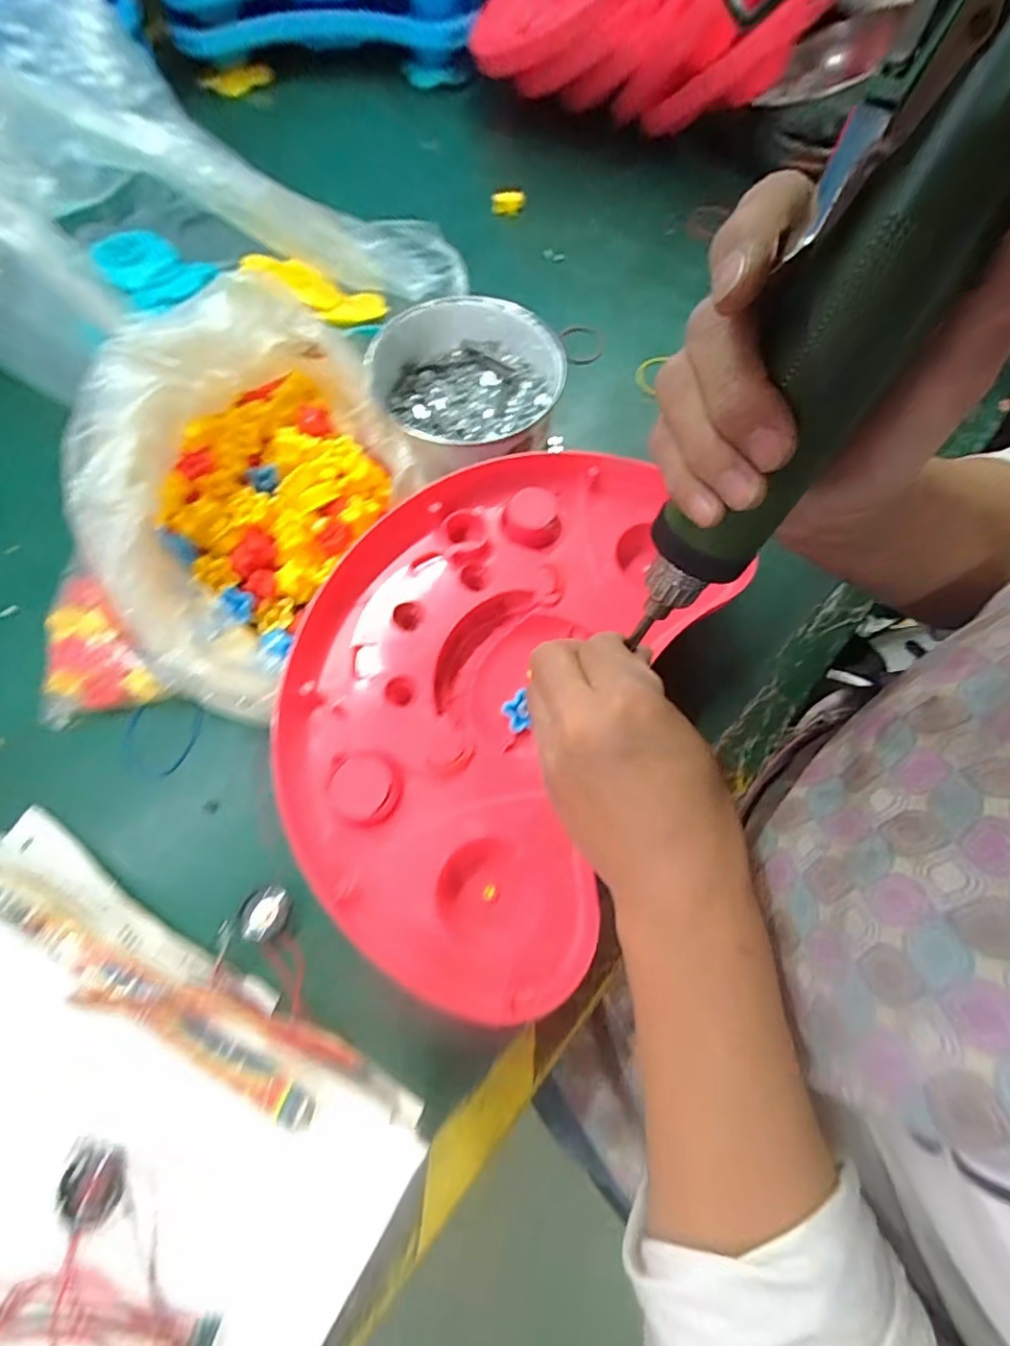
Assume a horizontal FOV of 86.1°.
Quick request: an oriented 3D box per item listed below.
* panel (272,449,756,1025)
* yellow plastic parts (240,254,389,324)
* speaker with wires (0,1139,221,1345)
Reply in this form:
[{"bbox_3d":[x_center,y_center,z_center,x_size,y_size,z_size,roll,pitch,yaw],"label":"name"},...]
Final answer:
[{"bbox_3d":[-0.004,-0.007,0.332,0.222,0.039,0.334,26,70,8],"label":"panel"},{"bbox_3d":[-0.166,-0.333,0.473,0.118,0.033,0.023,15,68,-14],"label":"yellow plastic parts"},{"bbox_3d":[-0.227,0.249,0.233,0.206,0.008,0.067,3,69,-1],"label":"speaker with wires"}]

